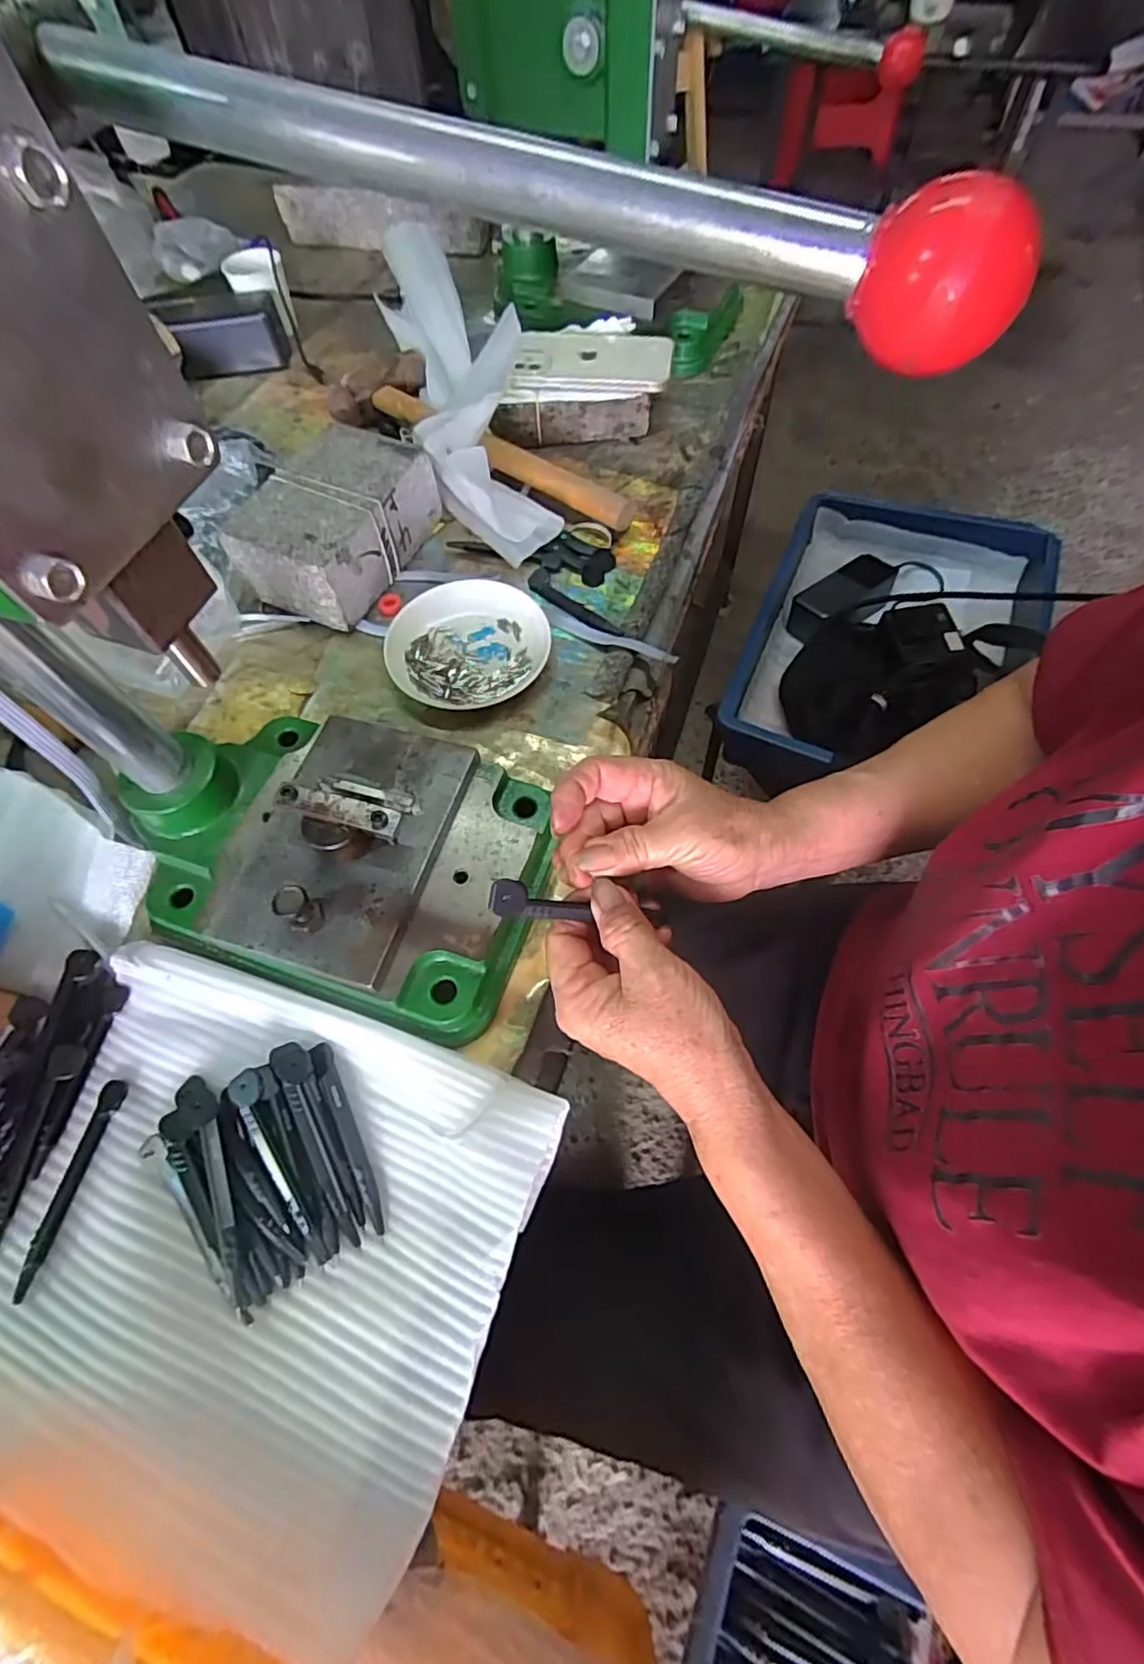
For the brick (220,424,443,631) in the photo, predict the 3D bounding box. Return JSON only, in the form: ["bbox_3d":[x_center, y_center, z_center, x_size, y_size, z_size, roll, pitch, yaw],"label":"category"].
[{"bbox_3d":[-0.186,-0.245,0.507,0.098,0.062,0.146,22,65,13],"label":"brick"}]

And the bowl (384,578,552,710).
[{"bbox_3d":[-0.077,-0.140,0.473,0.117,0.021,0.102,-16,63,-6],"label":"bowl"}]

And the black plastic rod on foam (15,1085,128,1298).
[{"bbox_3d":[-0.258,0.179,0.326,0.014,0.006,0.097,10,63,8],"label":"black plastic rod on foam"}]

